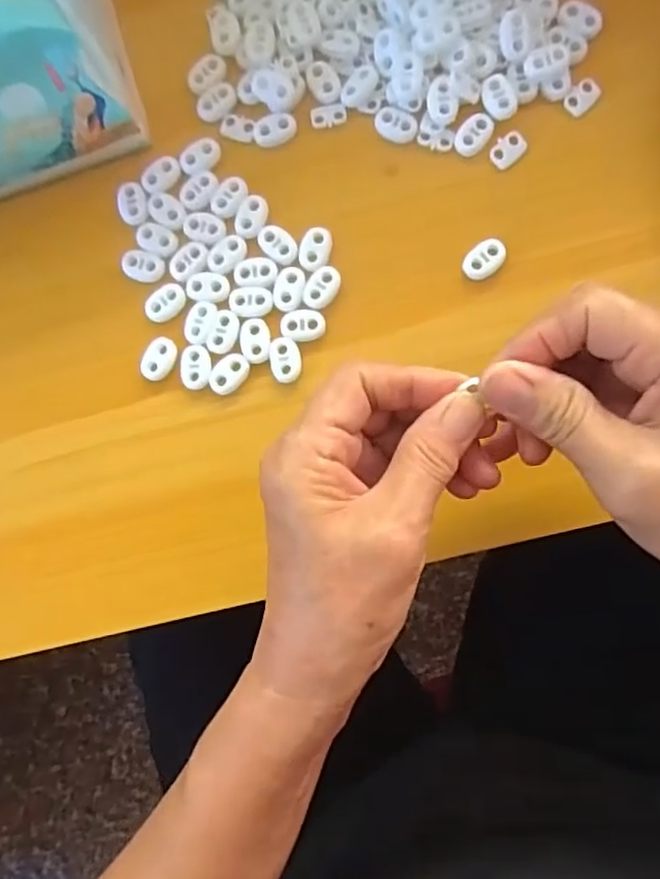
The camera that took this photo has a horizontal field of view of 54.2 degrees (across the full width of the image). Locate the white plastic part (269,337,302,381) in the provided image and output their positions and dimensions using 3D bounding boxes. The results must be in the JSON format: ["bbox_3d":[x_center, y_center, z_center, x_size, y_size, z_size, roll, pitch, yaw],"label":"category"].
[{"bbox_3d":[-0.022,-0.040,0.324,0.015,0.004,0.023,-14,85,4],"label":"white plastic part"}]

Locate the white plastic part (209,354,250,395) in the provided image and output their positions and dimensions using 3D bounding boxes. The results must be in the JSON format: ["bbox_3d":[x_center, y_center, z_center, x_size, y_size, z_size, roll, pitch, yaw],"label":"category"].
[{"bbox_3d":[-0.051,-0.034,0.328,0.015,0.004,0.023,42,90,6],"label":"white plastic part"}]

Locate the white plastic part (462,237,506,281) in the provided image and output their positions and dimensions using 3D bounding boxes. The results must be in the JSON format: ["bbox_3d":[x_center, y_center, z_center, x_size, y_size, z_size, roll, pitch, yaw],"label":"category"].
[{"bbox_3d":[0.077,-0.091,0.320,0.024,0.004,0.015,-45,84,1],"label":"white plastic part"}]

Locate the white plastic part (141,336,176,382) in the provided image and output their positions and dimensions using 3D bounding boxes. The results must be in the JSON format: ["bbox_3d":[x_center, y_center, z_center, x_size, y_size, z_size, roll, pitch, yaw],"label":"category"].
[{"bbox_3d":[-0.088,-0.042,0.331,0.015,0.004,0.023,25,88,6],"label":"white plastic part"}]

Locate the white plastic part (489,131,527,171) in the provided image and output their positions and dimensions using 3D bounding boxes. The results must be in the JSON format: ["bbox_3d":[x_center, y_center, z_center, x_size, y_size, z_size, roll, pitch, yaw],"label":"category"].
[{"bbox_3d":[0.090,-0.146,0.323,0.020,0.004,0.013,-44,84,1],"label":"white plastic part"}]

